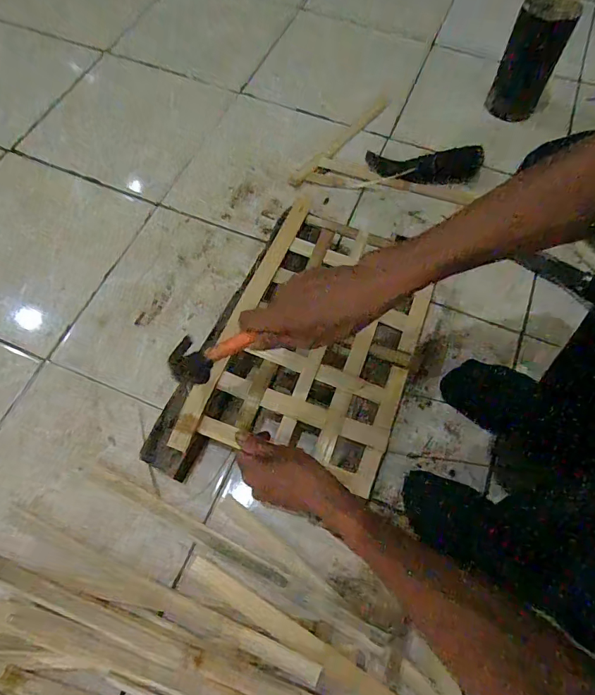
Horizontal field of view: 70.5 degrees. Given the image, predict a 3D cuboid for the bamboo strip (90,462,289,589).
[{"bbox_3d":[-0.137,0.210,0.504,0.274,0.009,0.021,26,67,10],"label":"bamboo strip"}]

